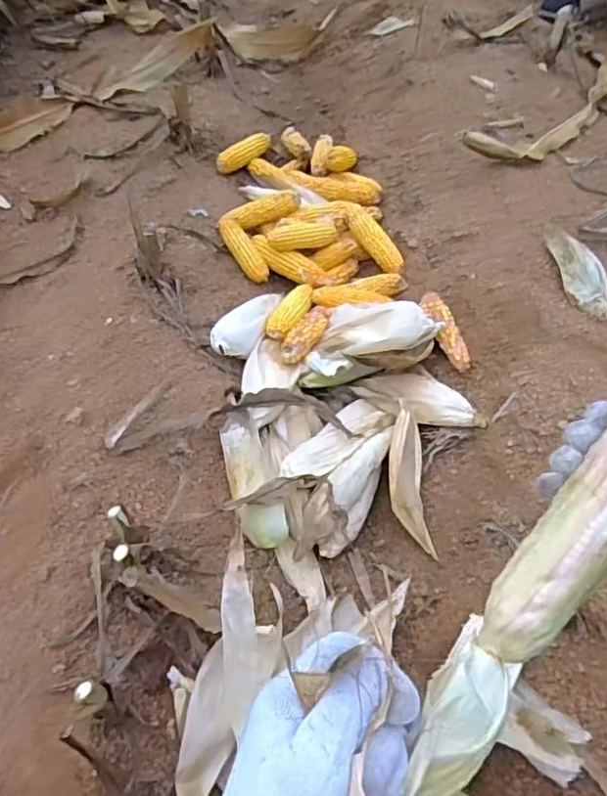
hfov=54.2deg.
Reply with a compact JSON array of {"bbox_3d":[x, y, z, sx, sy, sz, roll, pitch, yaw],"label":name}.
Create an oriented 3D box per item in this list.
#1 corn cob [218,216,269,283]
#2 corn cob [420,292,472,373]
[{"bbox_3d":[-0.116,-0.283,1.123,0.042,0.034,0.142,-32,85,-19],"label":"corn cob"},{"bbox_3d":[0.227,-0.112,0.949,0.044,0.035,0.167,-9,55,-7],"label":"corn cob"}]

